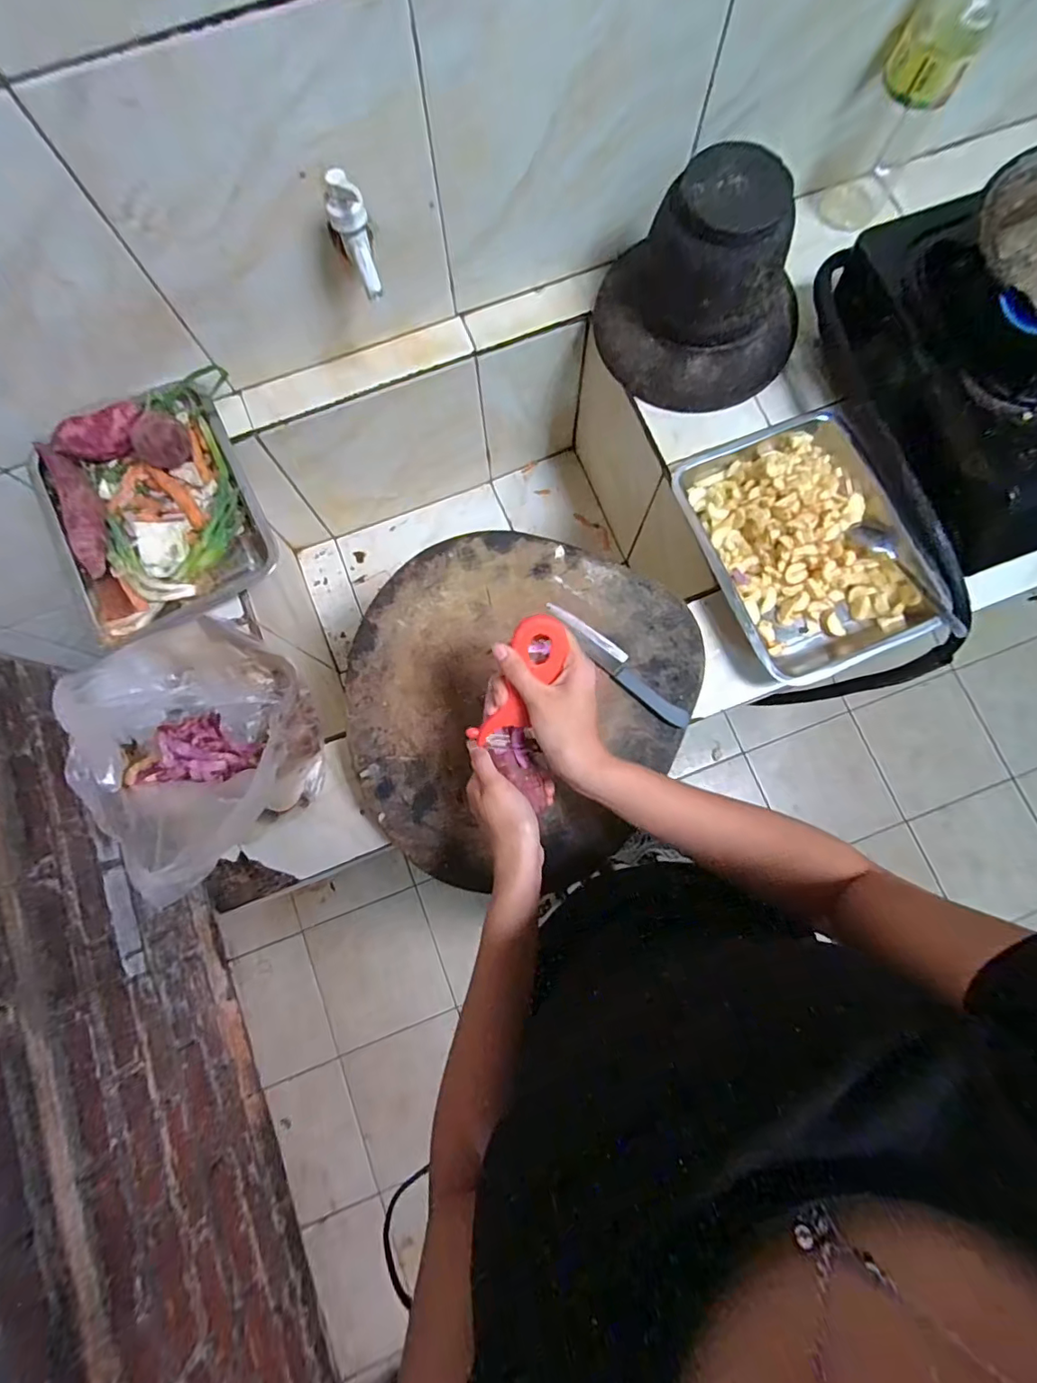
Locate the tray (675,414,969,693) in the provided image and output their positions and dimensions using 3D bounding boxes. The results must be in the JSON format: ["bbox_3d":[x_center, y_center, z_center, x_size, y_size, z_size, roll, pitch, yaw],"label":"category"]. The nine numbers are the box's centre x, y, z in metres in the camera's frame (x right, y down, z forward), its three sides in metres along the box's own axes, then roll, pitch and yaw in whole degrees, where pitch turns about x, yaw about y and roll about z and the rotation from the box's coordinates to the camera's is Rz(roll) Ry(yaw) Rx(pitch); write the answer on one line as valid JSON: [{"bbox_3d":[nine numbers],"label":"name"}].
[{"bbox_3d":[0.319,-0.162,0.588,0.216,0.071,0.277,-21,80,-3],"label":"tray"}]

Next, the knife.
[{"bbox_3d":[0.100,-0.028,0.539,0.026,0.010,0.179,-44,82,-7],"label":"knife"}]

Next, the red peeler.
[{"bbox_3d":[0.000,-0.003,0.396,0.039,0.019,0.113,30,110,6],"label":"red peeler"}]

